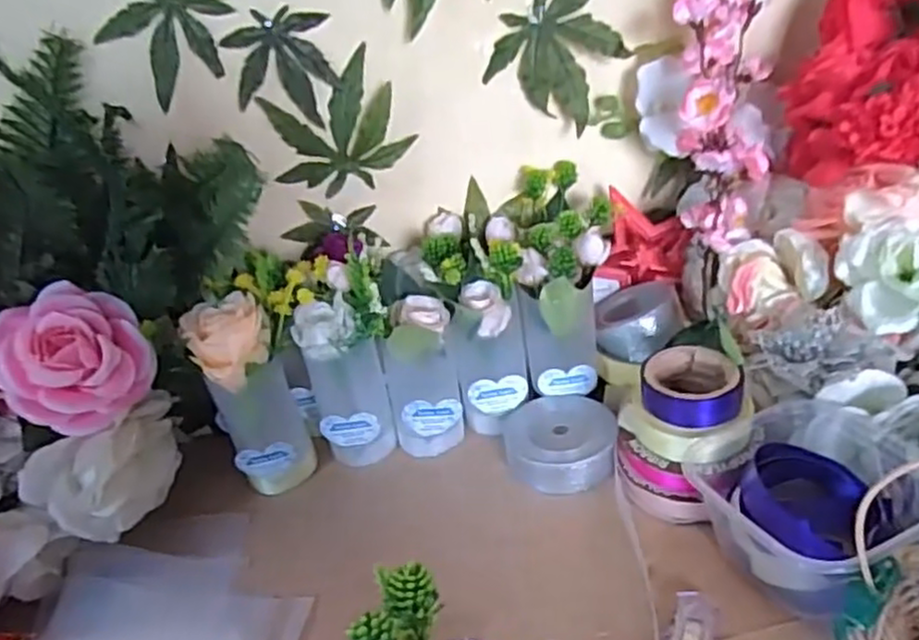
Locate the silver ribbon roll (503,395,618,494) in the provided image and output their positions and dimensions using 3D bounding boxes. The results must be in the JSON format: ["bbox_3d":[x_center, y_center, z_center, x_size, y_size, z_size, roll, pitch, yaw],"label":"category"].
[{"bbox_3d":[0.074,0.091,0.531,0.079,0.037,0.075,-6,29,3],"label":"silver ribbon roll"}]

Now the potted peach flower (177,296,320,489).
[{"bbox_3d":[-0.149,0.059,0.525,0.059,0.154,0.049,-16,30,-14],"label":"potted peach flower"}]

